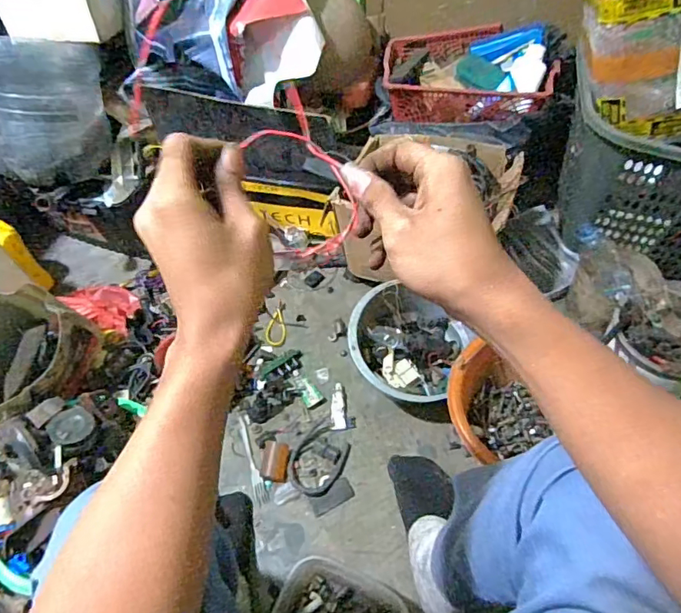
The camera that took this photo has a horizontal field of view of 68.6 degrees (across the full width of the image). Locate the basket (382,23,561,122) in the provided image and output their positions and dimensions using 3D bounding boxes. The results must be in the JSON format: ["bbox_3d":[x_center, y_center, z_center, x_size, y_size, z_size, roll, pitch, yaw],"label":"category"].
[{"bbox_3d":[0.272,-0.503,1.081,0.350,0.086,0.276,5,53,9],"label":"basket"}]

